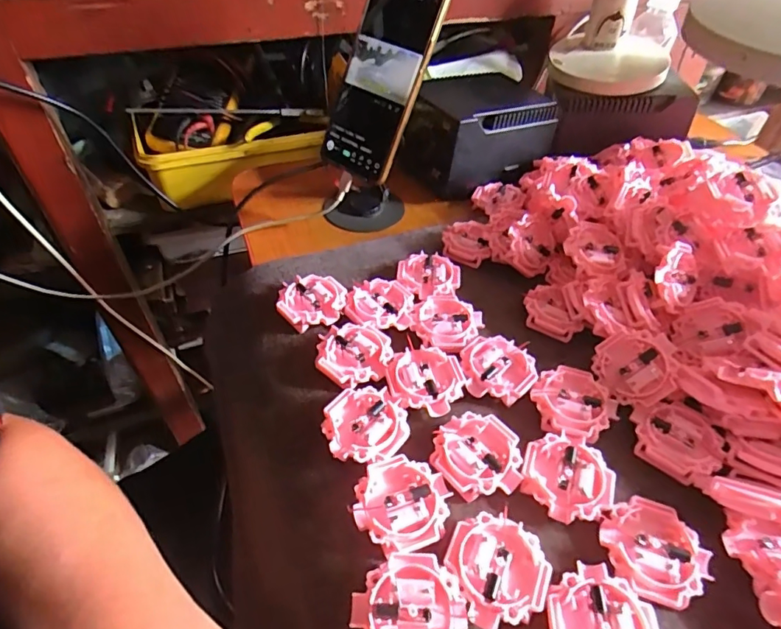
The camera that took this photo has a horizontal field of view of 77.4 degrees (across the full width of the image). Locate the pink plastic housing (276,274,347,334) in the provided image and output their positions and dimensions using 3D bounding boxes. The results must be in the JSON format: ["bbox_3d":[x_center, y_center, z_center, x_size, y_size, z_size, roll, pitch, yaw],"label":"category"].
[{"bbox_3d":[-0.062,-0.009,0.389,0.051,0.016,0.049,2,47,-2],"label":"pink plastic housing"}]

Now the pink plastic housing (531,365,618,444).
[{"bbox_3d":[0.125,0.059,0.332,0.052,0.009,0.056,2,47,-2],"label":"pink plastic housing"}]

